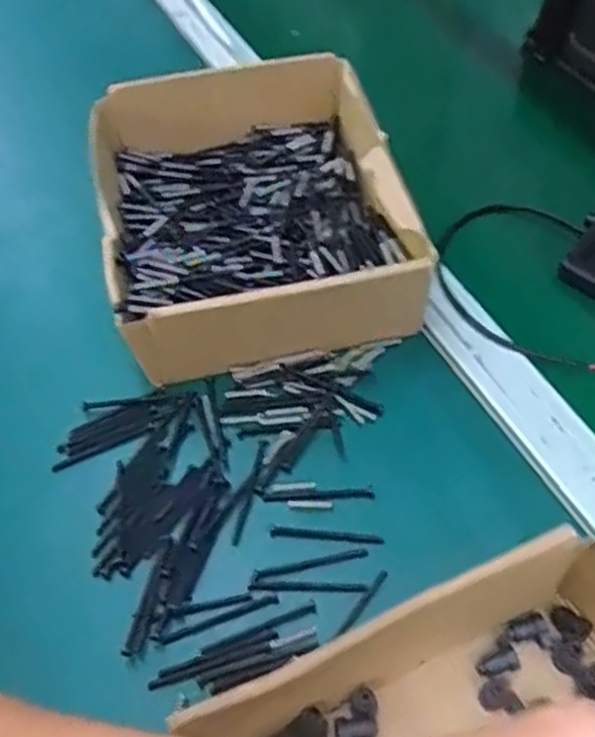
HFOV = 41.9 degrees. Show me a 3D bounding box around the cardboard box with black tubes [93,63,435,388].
[{"bbox_3d":[-0.032,-0.106,0.521,0.181,0.073,0.211,-11,55,-9],"label":"cardboard box with black tubes"}]

